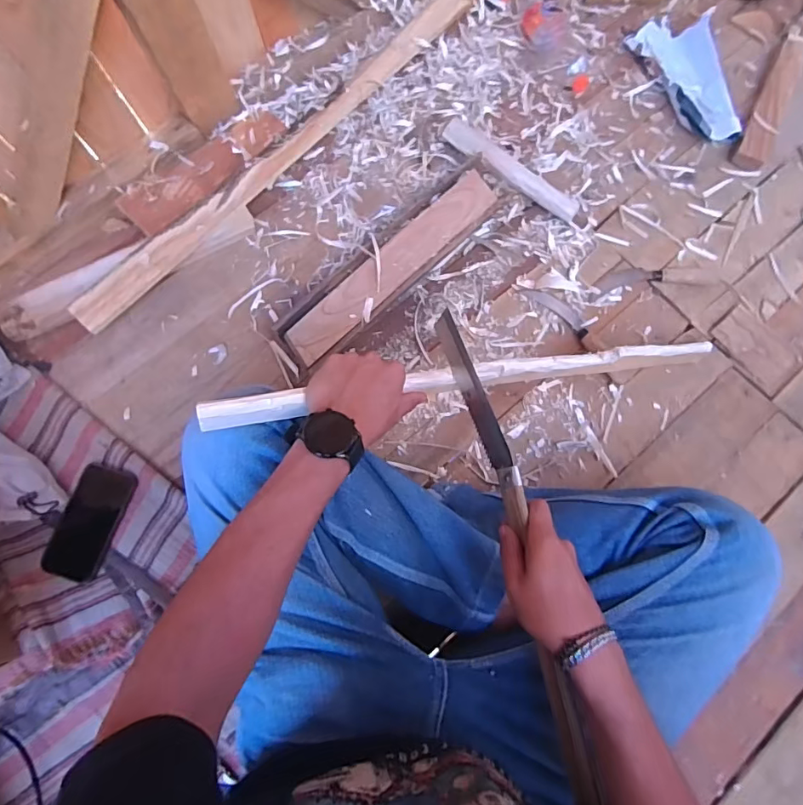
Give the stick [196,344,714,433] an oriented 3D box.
[{"bbox_3d":[0.134,-0.033,0.583,0.695,0.032,0.027,-8,76,-25],"label":"stick"}]

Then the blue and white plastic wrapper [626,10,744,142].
[{"bbox_3d":[0.498,-0.565,0.861,0.130,0.034,0.267,-11,78,-3],"label":"blue and white plastic wrapper"}]

